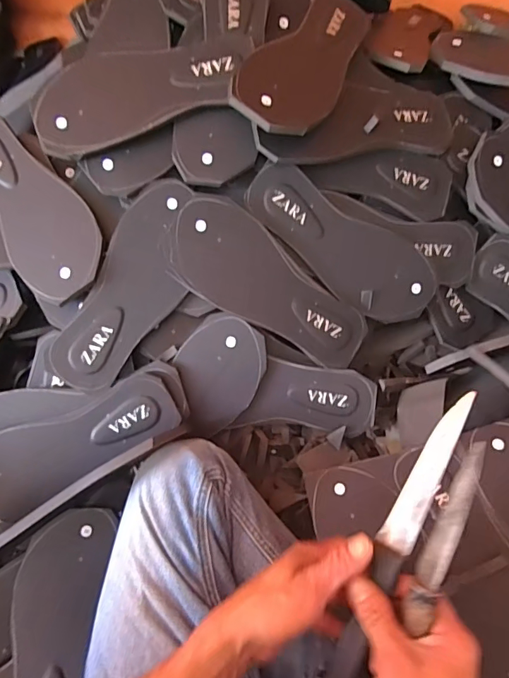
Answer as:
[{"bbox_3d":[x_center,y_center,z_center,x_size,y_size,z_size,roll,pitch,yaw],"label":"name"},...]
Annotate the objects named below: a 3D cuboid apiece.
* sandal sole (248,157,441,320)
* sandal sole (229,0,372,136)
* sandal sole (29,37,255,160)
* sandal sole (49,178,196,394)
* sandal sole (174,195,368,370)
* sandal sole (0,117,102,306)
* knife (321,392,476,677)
[{"bbox_3d":[0.101,-0.106,0.511,0.246,0.009,0.096,30,90,-7],"label":"sandal sole"},{"bbox_3d":[0.062,-0.313,0.490,0.098,0.013,0.247,37,65,-6],"label":"sandal sole"},{"bbox_3d":[-0.119,-0.269,0.472,0.238,0.016,0.089,-19,98,-3],"label":"sandal sole"},{"bbox_3d":[-0.132,-0.056,0.482,0.090,0.016,0.245,28,87,-13],"label":"sandal sole"},{"bbox_3d":[0.018,-0.057,0.492,0.244,0.009,0.100,35,94,-8],"label":"sandal sole"},{"bbox_3d":[-0.259,-0.152,0.486,0.097,0.009,0.244,-42,82,-6],"label":"sandal sole"},{"bbox_3d":[0.112,0.157,0.341,0.025,0.013,0.251,26,81,15],"label":"knife"}]

